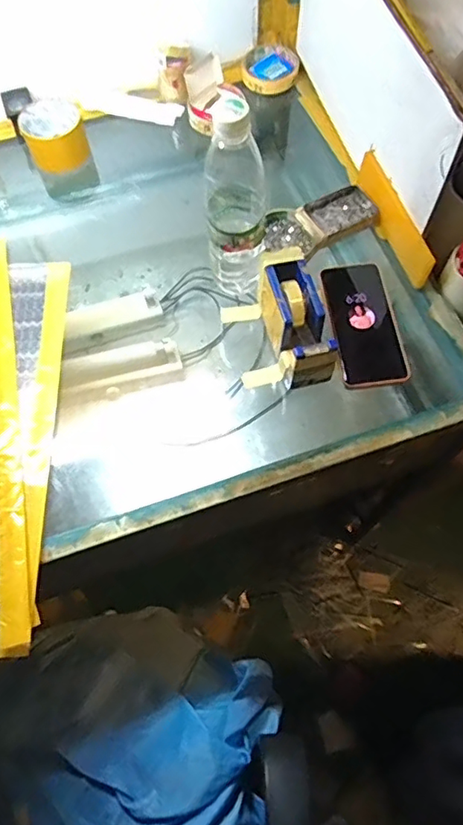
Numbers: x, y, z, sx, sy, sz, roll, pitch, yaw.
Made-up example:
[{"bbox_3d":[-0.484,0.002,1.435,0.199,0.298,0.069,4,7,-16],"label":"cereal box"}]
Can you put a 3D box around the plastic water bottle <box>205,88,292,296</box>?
[{"bbox_3d":[0.008,-0.214,0.562,0.056,0.223,0.064,11,66,6],"label":"plastic water bottle"}]

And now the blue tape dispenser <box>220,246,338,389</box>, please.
[{"bbox_3d":[0.049,-0.091,0.593,0.091,0.101,0.138,-14,66,-5],"label":"blue tape dispenser"}]

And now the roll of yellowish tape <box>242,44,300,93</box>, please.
[{"bbox_3d":[0.059,-0.521,0.817,0.084,0.021,0.086,0,66,1],"label":"roll of yellowish tape"}]

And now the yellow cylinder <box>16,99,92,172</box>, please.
[{"bbox_3d":[-0.244,-0.385,0.750,0.082,0.048,0.084,-20,67,-8],"label":"yellow cylinder"}]

